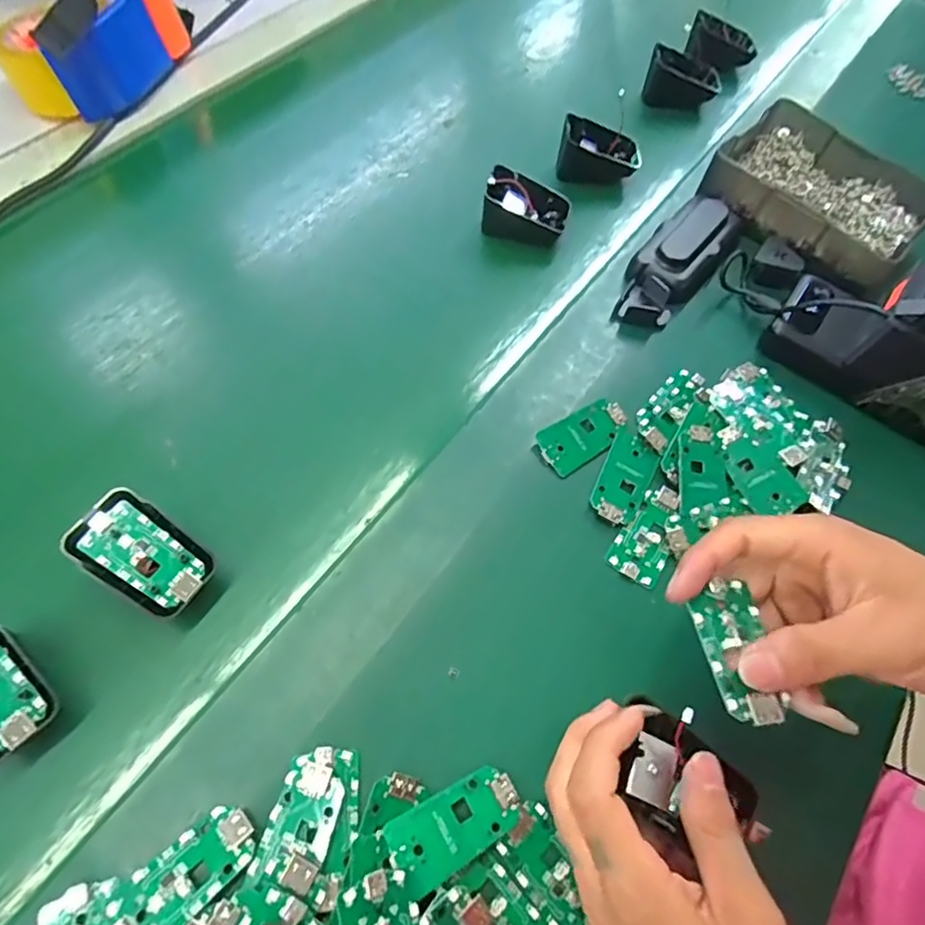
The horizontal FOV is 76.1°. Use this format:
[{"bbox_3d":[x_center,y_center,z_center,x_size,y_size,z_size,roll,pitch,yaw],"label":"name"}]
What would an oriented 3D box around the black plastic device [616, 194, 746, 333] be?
[{"bbox_3d":[0.169,-0.161,0.451,0.053,0.030,0.152,35,65,15],"label":"black plastic device"}]

